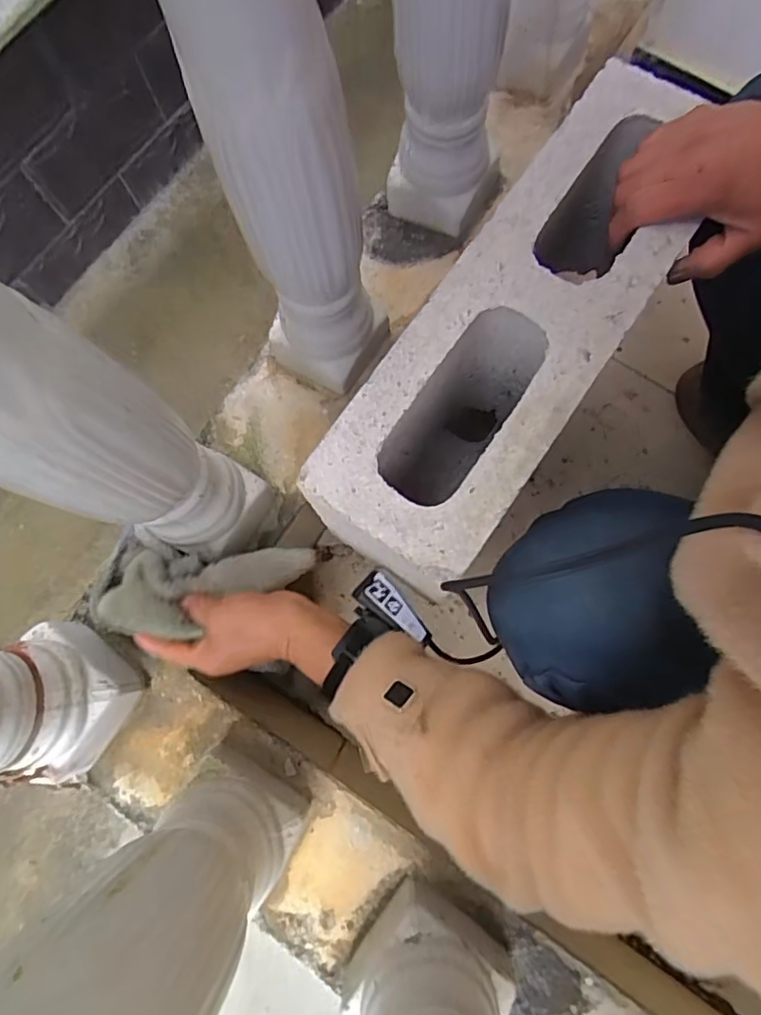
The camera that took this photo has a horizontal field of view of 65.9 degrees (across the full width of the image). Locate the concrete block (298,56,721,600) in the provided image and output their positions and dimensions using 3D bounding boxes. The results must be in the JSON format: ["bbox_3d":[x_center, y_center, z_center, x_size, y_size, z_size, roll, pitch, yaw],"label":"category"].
[{"bbox_3d":[0.103,-0.114,0.479,0.117,0.207,0.374,35,79,8],"label":"concrete block"}]

